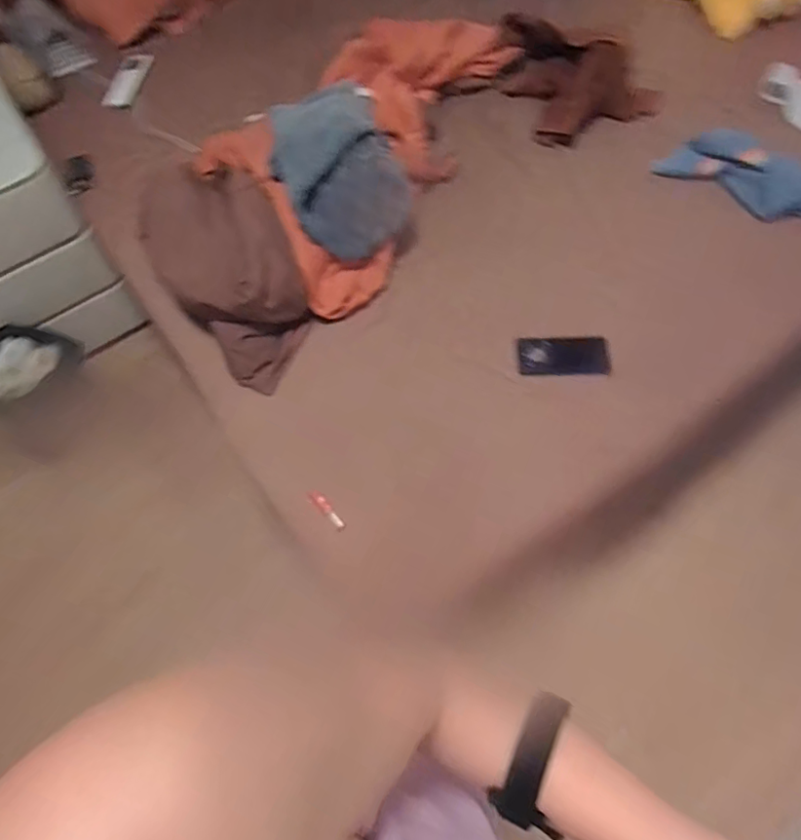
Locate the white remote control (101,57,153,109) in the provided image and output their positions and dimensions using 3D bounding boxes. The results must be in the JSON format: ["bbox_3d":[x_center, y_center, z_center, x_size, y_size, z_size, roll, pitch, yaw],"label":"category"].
[{"bbox_3d":[-0.650,-0.807,1.289,0.076,0.015,0.164,13,74,3],"label":"white remote control"}]

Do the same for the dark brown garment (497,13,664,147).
[{"bbox_3d":[0.386,-0.791,1.216,0.284,0.081,0.333,-21,67,-7],"label":"dark brown garment"}]

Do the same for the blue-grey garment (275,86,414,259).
[{"bbox_3d":[-0.118,-0.489,1.020,0.233,0.166,0.327,-22,67,-7],"label":"blue-grey garment"}]

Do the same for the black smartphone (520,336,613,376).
[{"bbox_3d":[0.297,-0.115,0.987,0.157,0.009,0.068,-1,102,6],"label":"black smartphone"}]

